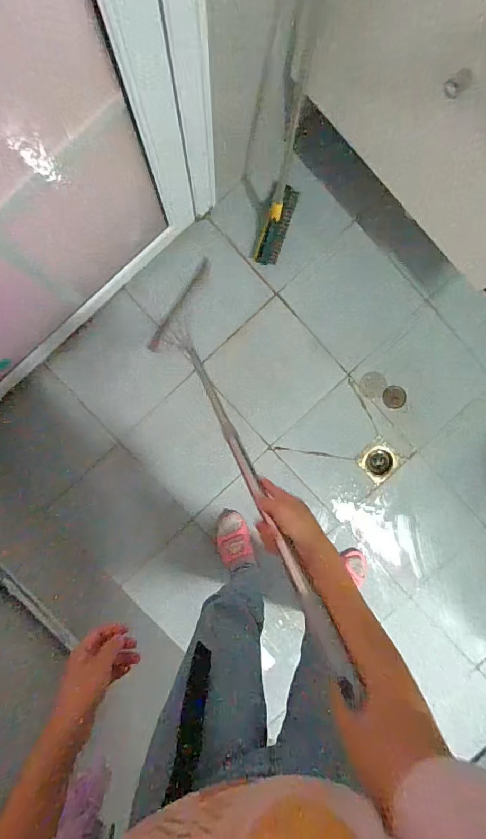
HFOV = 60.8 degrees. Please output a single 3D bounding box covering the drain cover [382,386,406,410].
[{"bbox_3d":[0.434,-0.063,1.186,0.068,0.006,0.063,16,95,-3],"label":"drain cover"}]

